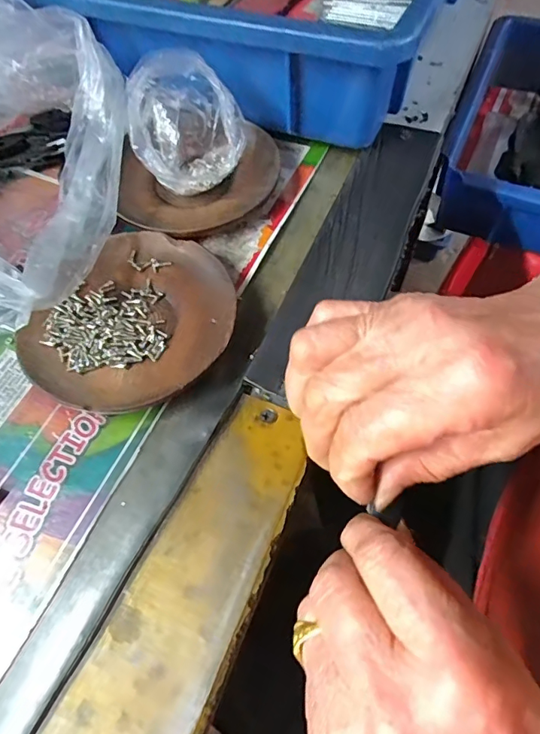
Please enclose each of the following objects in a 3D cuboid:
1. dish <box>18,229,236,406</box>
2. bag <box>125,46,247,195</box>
[{"bbox_3d":[-0.073,-0.024,0.260,0.099,0.017,0.112,30,66,18],"label":"dish"},{"bbox_3d":[-0.052,-0.153,0.300,0.072,0.053,0.074,-12,61,-4],"label":"bag"}]

